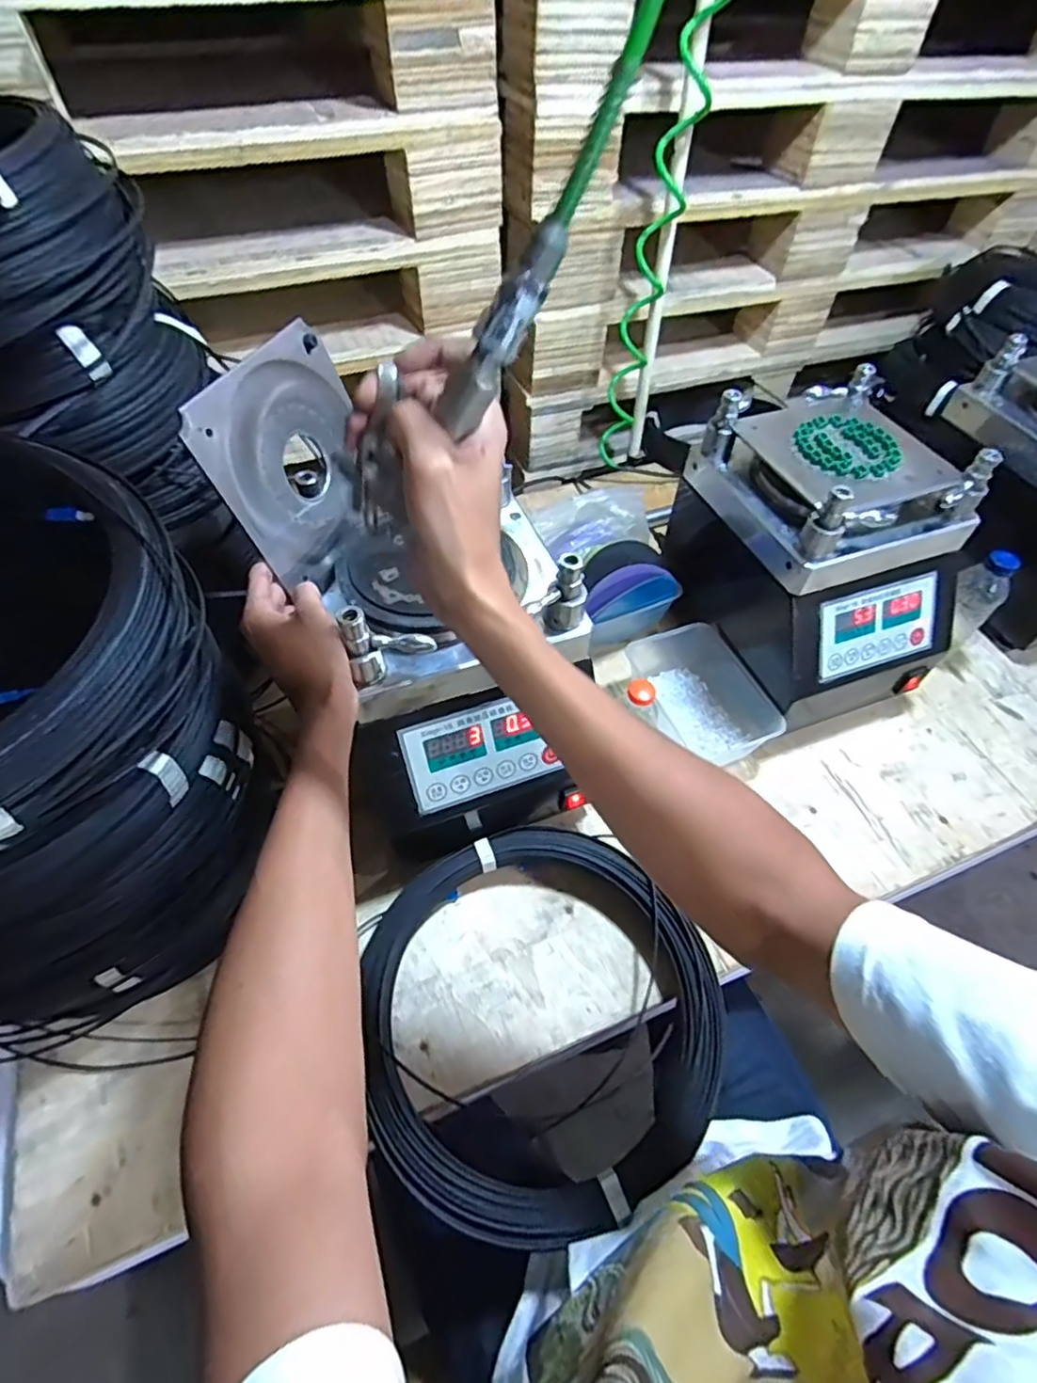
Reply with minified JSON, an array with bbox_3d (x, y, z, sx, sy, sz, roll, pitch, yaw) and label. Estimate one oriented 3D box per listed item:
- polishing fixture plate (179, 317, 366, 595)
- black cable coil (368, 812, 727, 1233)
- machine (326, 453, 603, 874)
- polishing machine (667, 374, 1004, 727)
[{"bbox_3d":[-0.178,-0.188,0.512,0.011,0.161,0.165,4,51,30],"label":"polishing fixture plate"},{"bbox_3d":[0.023,0.271,0.541,0.296,0.055,0.302,0,55,-1],"label":"black cable coil"},{"bbox_3d":[-0.055,-0.014,0.605,0.208,0.273,0.240,-16,57,-12],"label":"machine"},{"bbox_3d":[0.340,-0.146,0.719,0.214,0.279,0.279,-17,57,-12],"label":"polishing machine"}]

